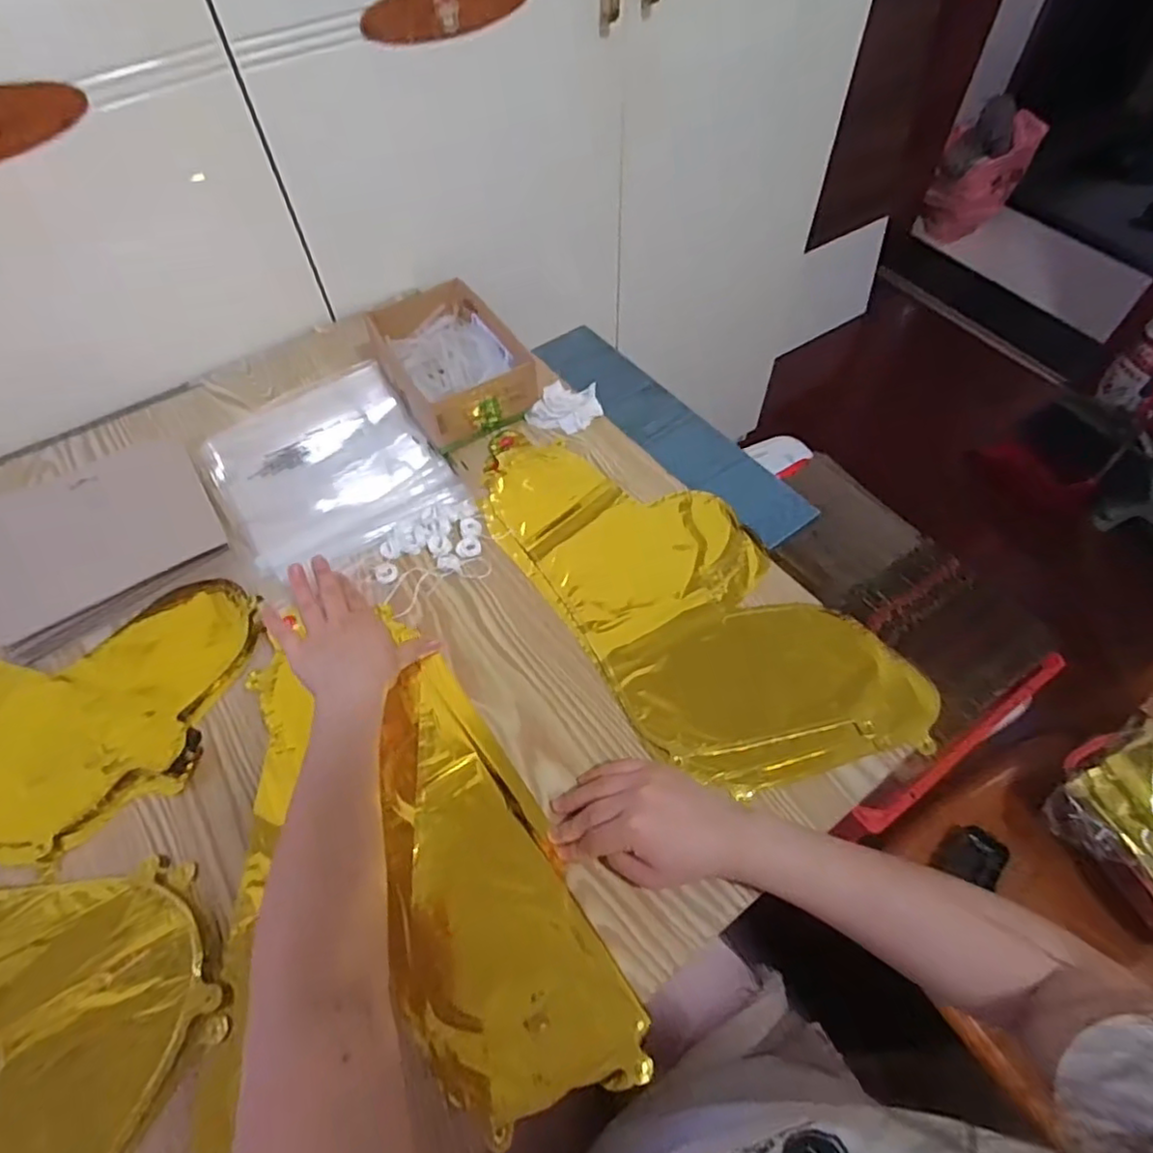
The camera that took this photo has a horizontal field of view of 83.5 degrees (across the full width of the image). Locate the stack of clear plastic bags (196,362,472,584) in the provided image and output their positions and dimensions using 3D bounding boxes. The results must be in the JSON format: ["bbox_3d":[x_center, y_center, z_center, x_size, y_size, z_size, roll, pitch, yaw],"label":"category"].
[{"bbox_3d":[-0.259,-0.116,0.669,0.209,0.018,0.246,-31,63,-17],"label":"stack of clear plastic bags"}]

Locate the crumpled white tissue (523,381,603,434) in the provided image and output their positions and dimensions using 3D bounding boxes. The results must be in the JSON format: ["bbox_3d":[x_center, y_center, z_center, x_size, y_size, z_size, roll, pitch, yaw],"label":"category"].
[{"bbox_3d":[-0.012,-0.184,0.709,0.076,0.027,0.054,10,59,7],"label":"crumpled white tissue"}]

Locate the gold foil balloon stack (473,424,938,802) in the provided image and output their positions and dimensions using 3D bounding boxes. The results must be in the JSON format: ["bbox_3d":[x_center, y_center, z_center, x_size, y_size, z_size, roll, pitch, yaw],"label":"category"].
[{"bbox_3d":[0.081,0.005,0.588,0.204,0.014,0.442,-34,64,-18],"label":"gold foil balloon stack"}]

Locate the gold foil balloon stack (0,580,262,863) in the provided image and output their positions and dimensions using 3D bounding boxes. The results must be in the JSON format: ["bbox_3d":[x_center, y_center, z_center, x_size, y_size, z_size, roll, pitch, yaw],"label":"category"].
[{"bbox_3d":[-0.478,0.106,0.527,0.381,0.019,0.215,0,58,1],"label":"gold foil balloon stack"}]

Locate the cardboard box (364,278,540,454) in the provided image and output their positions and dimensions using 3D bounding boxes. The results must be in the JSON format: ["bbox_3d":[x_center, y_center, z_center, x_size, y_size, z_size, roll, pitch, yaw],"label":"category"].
[{"bbox_3d":[-0.138,-0.239,0.712,0.138,0.059,0.197,-26,61,-14],"label":"cardboard box"}]

